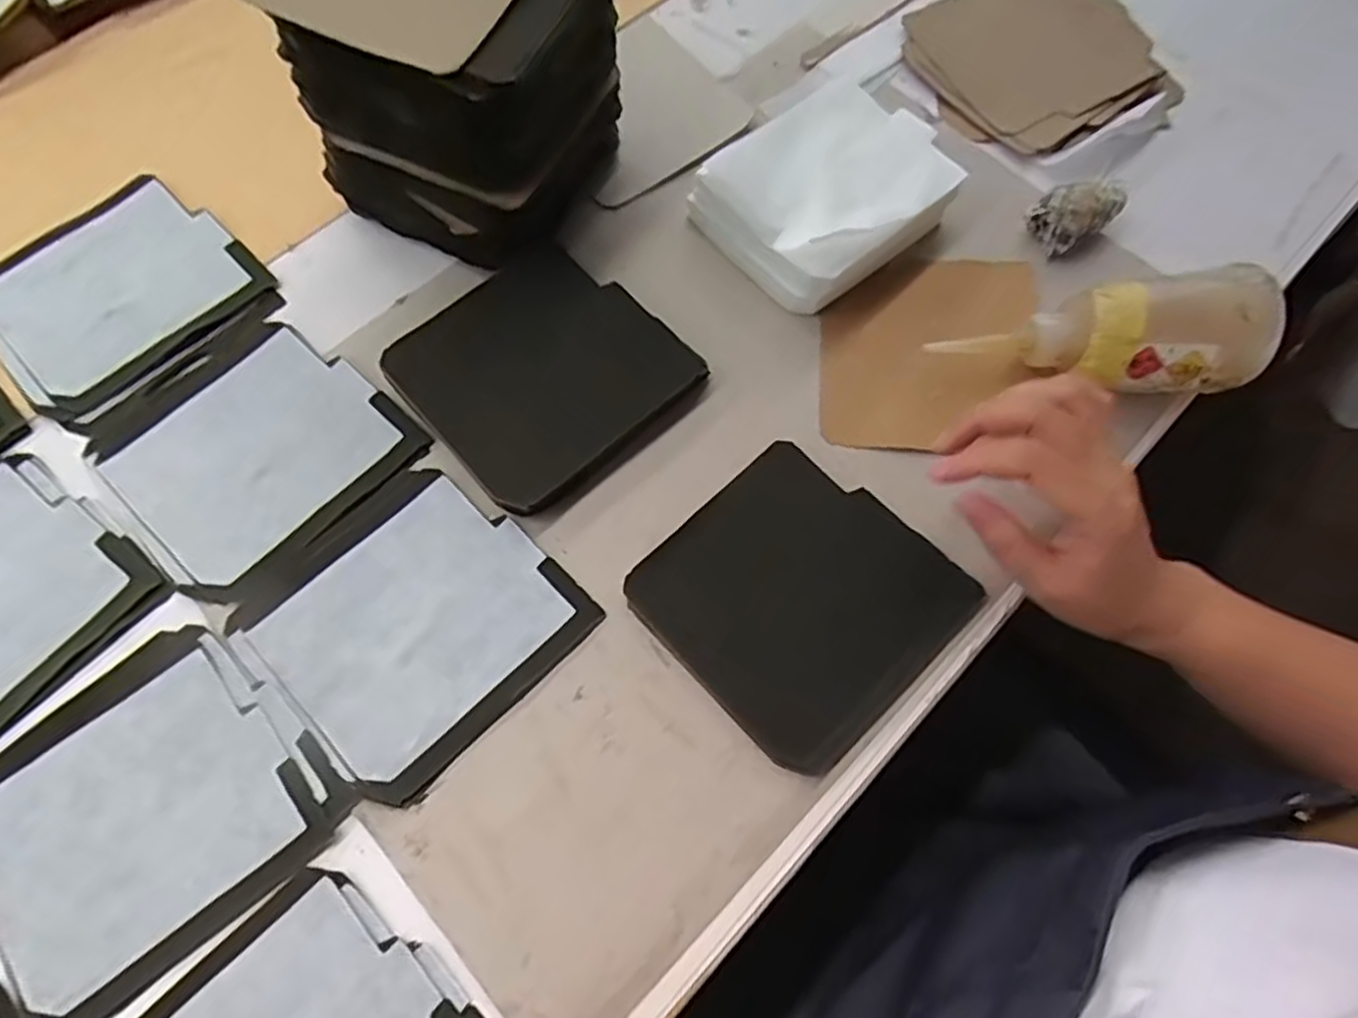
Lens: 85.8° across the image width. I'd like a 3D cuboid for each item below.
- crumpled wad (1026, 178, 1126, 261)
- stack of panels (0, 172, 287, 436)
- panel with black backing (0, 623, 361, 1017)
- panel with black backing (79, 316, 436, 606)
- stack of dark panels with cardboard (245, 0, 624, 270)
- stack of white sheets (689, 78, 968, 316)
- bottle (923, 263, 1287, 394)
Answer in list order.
[{"bbox_3d":[0.243,-0.183,0.451,0.044,0.035,0.032,-28,73,-12],"label":"crumpled wad"},{"bbox_3d":[-0.330,-0.127,0.429,0.140,0.006,0.134,-42,76,-16],"label":"stack of panels"},{"bbox_3d":[-0.249,0.138,0.339,0.145,0.007,0.132,-40,76,-15],"label":"panel with black backing"},{"bbox_3d":[-0.235,-0.035,0.400,0.135,0.004,0.137,43,74,13],"label":"panel with black backing"},{"bbox_3d":[-0.117,-0.241,0.408,0.145,0.139,0.145,28,71,8],"label":"stack of dark panels with cardboard"},{"bbox_3d":[0.094,-0.189,0.439,0.133,0.049,0.115,-39,75,-15],"label":"stack of white sheets"},{"bbox_3d":[0.232,-0.097,0.408,0.170,0.043,0.057,0,69,14],"label":"bottle"}]

